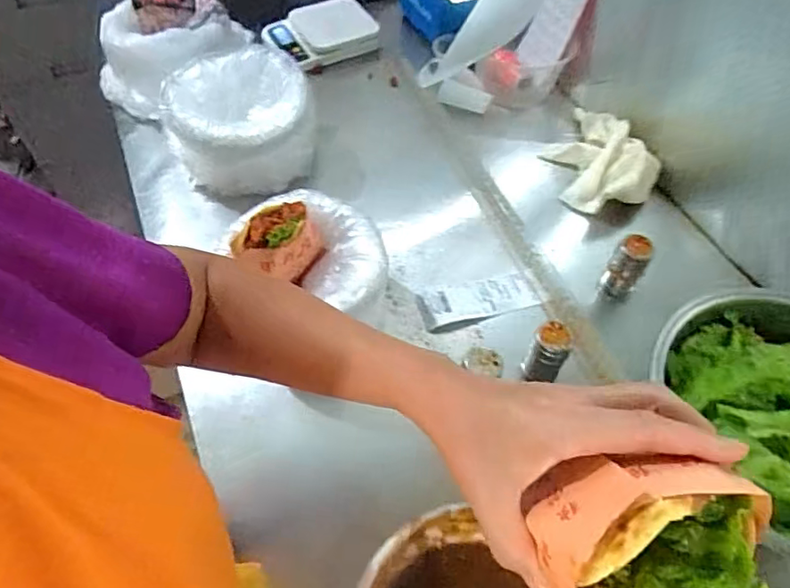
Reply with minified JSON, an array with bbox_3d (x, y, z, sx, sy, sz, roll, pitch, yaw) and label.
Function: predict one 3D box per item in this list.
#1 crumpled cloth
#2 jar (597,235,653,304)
[{"bbox_3d":[0.300,-0.200,0.821,0.160,0.063,0.192,25,59,16],"label":"crumpled cloth"},{"bbox_3d":[0.279,-0.030,0.686,0.040,0.079,0.041,0,56,0],"label":"jar"}]

